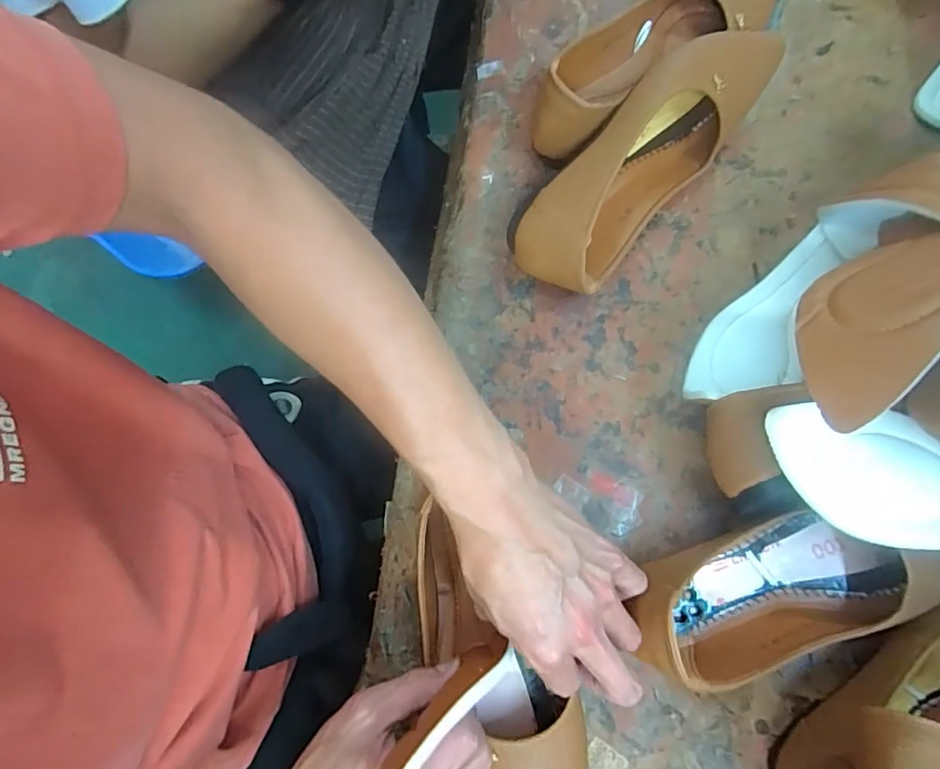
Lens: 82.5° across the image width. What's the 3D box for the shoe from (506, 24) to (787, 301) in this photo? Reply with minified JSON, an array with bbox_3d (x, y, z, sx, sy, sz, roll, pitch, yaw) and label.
[{"bbox_3d":[0.132,-0.173,0.409,0.071,0.082,0.244,41,82,9],"label":"shoe"}]

